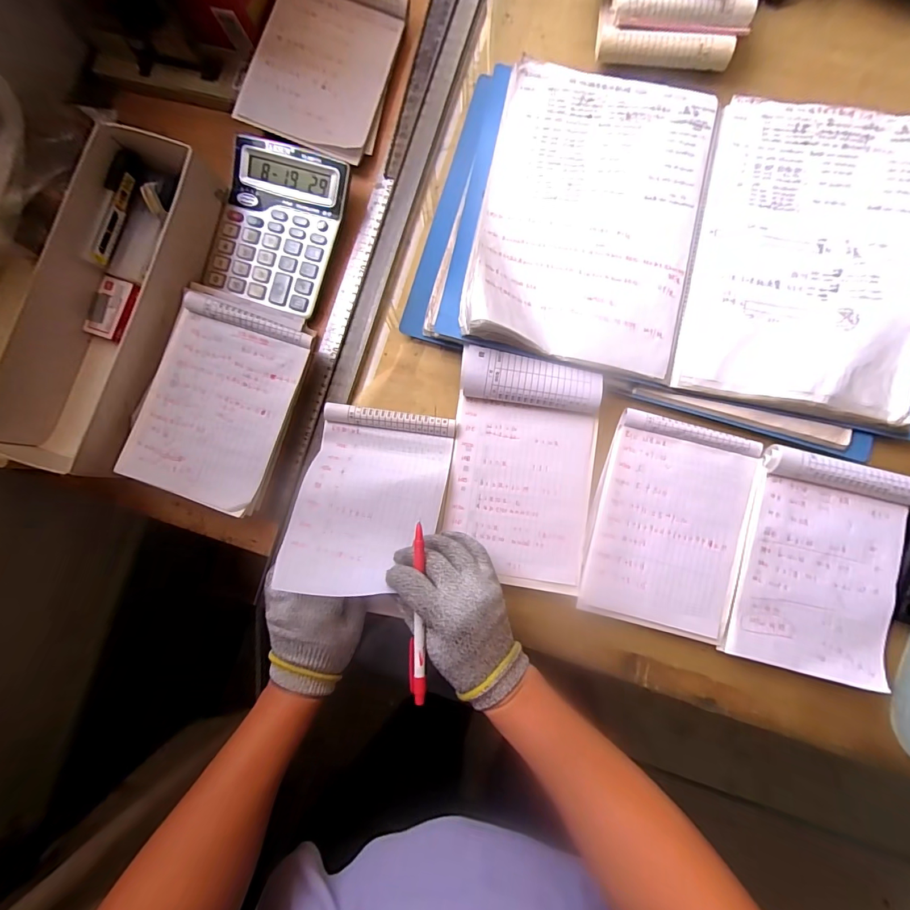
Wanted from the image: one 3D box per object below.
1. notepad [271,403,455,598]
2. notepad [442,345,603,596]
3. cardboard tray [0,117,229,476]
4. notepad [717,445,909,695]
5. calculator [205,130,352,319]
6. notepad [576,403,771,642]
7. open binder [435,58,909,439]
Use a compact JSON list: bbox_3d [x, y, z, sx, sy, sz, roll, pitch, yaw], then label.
[{"bbox_3d":[-0.082,0.038,0.406,0.137,0.067,0.169,6,86,5],"label":"notepad"},{"bbox_3d":[0.066,0.016,0.428,0.140,0.033,0.221,7,86,5],"label":"notepad"},{"bbox_3d":[-0.357,-0.157,0.451,0.145,0.083,0.354,15,87,6],"label":"cardboard tray"},{"bbox_3d":[0.343,0.105,0.402,0.134,0.029,0.197,14,87,5],"label":"notepad"},{"bbox_3d":[-0.199,-0.252,0.472,0.133,0.030,0.169,19,87,6],"label":"calculator"},{"bbox_3d":[0.211,0.069,0.416,0.143,0.010,0.199,16,87,6],"label":"notepad"},{"bbox_3d":[0.241,-0.217,0.429,0.473,0.053,0.310,13,87,5],"label":"open binder"}]

